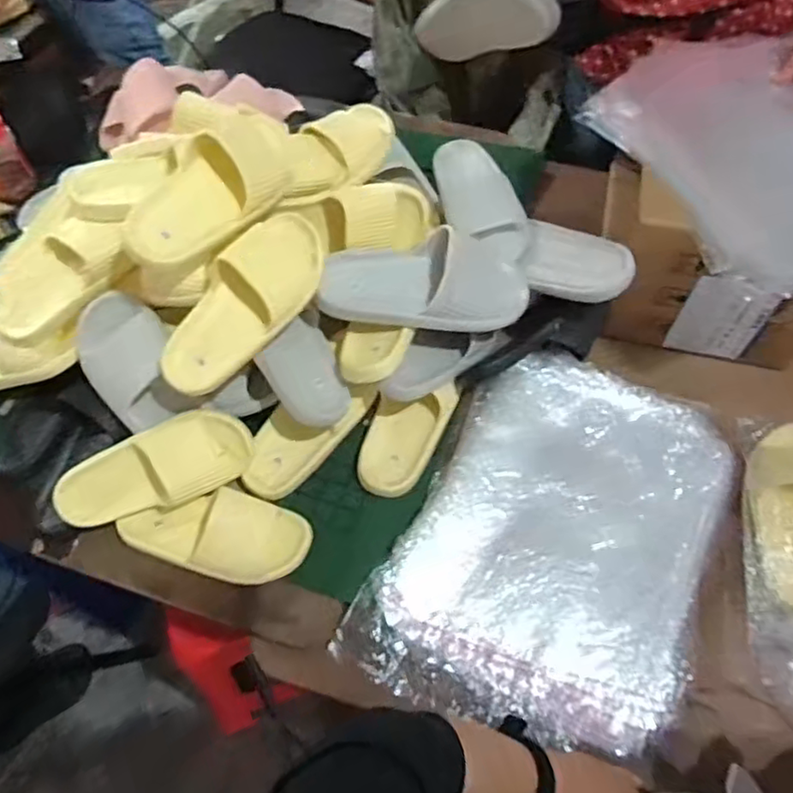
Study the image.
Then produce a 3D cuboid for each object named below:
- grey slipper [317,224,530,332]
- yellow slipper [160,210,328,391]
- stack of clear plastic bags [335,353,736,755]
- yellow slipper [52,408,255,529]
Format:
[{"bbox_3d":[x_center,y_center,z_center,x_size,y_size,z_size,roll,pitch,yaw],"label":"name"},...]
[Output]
[{"bbox_3d":[0.039,-0.148,0.839,0.280,0.078,0.124,3,87,-8],"label":"grey slipper"},{"bbox_3d":[-0.182,-0.115,0.754,0.093,0.078,0.247,34,83,19],"label":"yellow slipper"},{"bbox_3d":[0.205,0.161,0.809,0.364,0.069,0.474,21,61,12],"label":"stack of clear plastic bags"},{"bbox_3d":[-0.305,0.089,0.821,0.238,0.075,0.104,-24,104,-5],"label":"yellow slipper"}]

